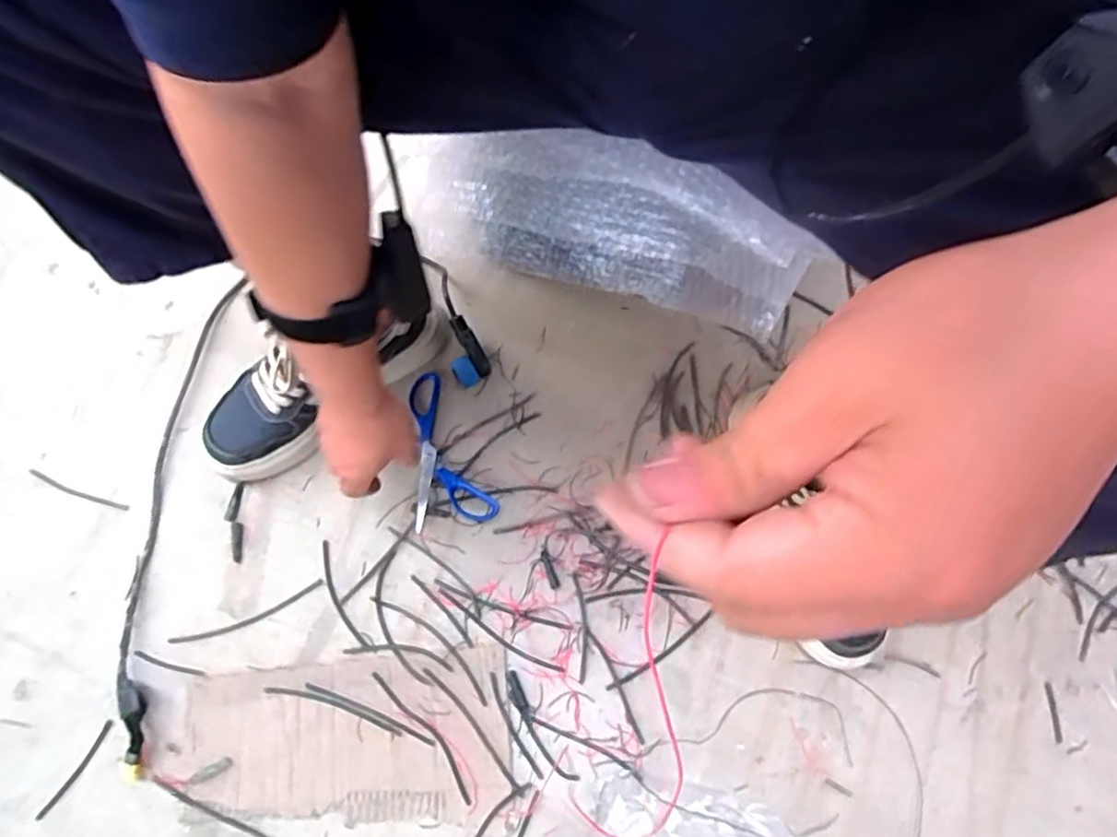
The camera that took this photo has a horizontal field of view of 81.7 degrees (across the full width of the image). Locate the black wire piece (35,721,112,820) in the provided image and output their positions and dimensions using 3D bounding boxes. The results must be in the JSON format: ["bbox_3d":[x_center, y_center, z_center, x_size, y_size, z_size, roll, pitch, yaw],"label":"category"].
[{"bbox_3d":[-0.442,0.323,0.592,0.011,0.004,0.095,32,77,9],"label":"black wire piece"}]

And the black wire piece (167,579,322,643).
[{"bbox_3d":[-0.302,0.194,0.628,0.150,0.004,0.017,-22,75,-5],"label":"black wire piece"}]

